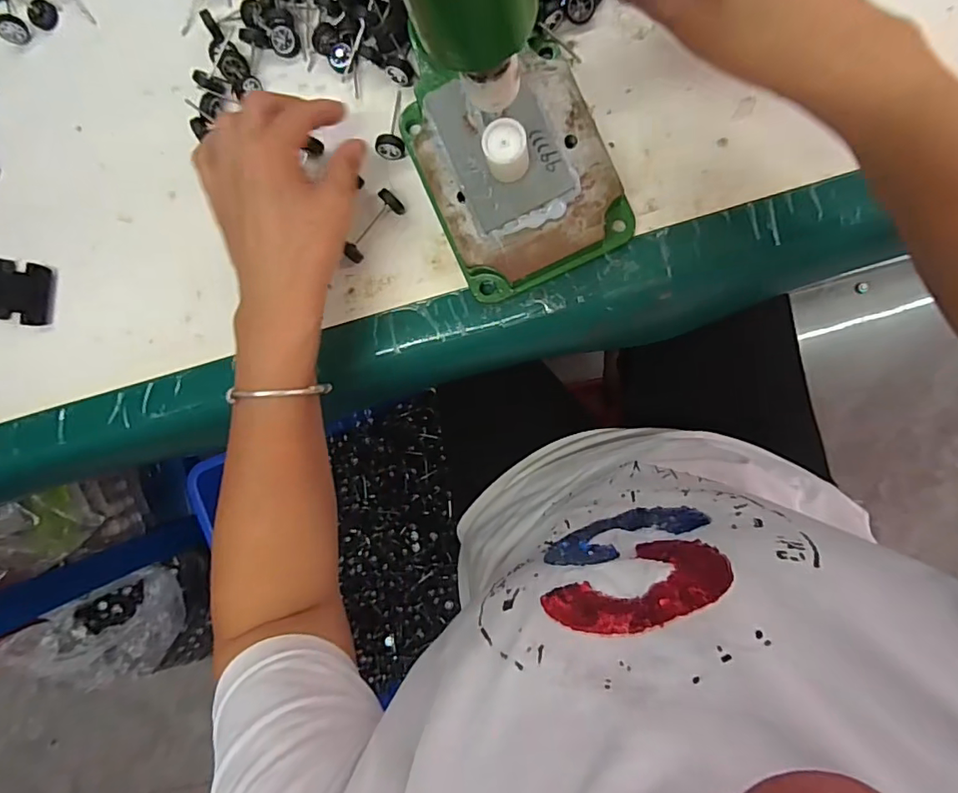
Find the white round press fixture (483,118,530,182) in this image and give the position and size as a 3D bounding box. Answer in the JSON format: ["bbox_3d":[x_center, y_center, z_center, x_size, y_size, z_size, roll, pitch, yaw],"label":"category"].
[{"bbox_3d":[0.016,-0.145,0.313,0.025,0.031,0.024,0,93,8],"label":"white round press fixture"}]

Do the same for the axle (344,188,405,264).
[{"bbox_3d":[-0.075,-0.119,0.376,0.018,0.017,0.053,43,98,4],"label":"axle"}]

